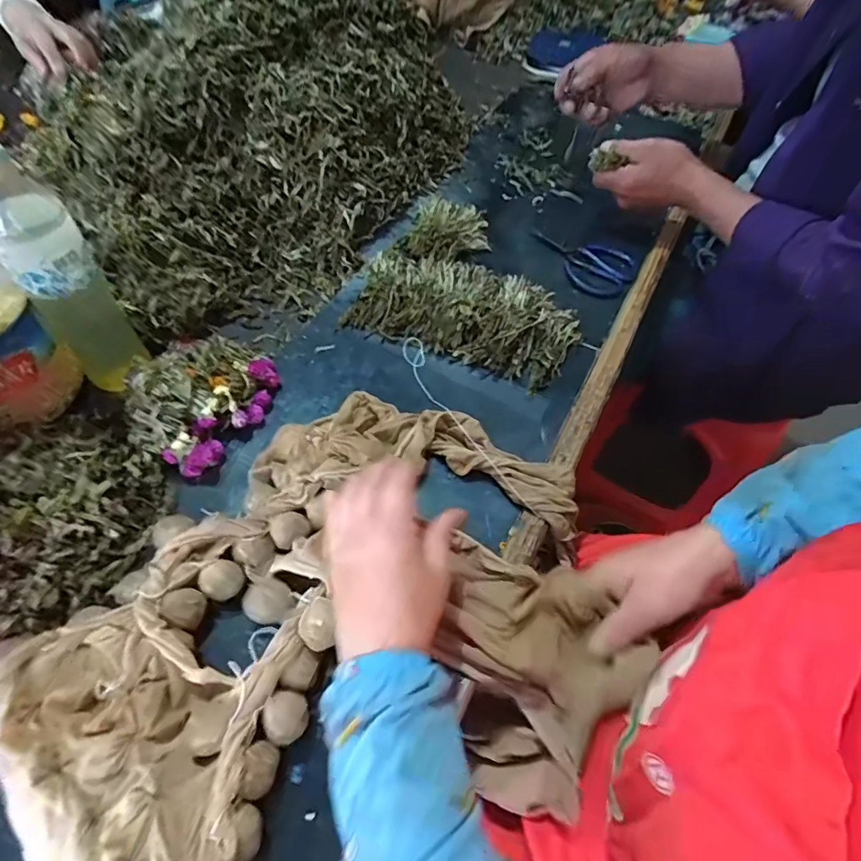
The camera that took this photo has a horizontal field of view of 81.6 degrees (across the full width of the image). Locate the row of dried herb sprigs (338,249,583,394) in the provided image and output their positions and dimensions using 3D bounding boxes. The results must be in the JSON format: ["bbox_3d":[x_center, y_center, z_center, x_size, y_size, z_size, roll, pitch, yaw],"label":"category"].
[{"bbox_3d":[0.037,-0.142,0.575,0.257,0.032,0.123,22,59,11],"label":"row of dried herb sprigs"}]

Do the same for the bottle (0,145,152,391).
[{"bbox_3d":[-0.317,-0.133,0.431,0.055,0.207,0.069,29,60,15],"label":"bottle"}]

